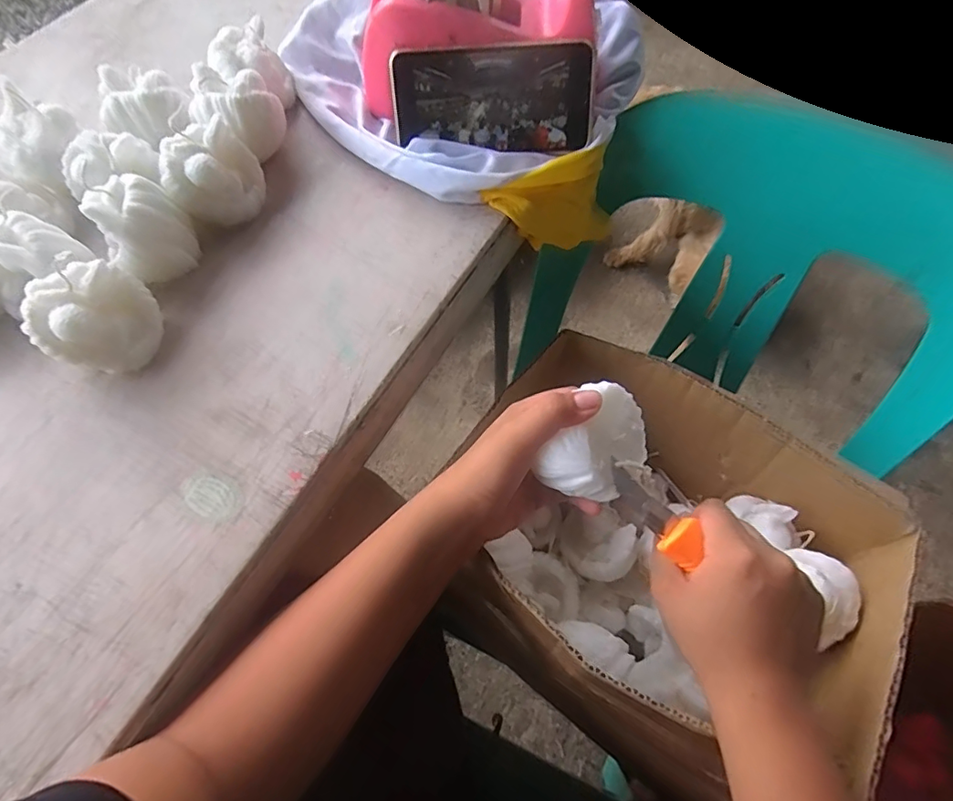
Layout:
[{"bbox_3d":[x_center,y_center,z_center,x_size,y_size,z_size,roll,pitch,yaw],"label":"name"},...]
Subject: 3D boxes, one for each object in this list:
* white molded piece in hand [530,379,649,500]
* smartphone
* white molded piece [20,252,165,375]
[{"bbox_3d":[0.073,0.024,0.305,0.047,0.030,0.065,30,66,16],"label":"white molded piece in hand"},{"bbox_3d":[0.012,-0.237,0.417,0.155,0.072,0.006,1,32,5],"label":"smartphone"},{"bbox_3d":[-0.239,-0.050,0.333,0.045,0.062,0.057,8,61,5],"label":"white molded piece"}]

